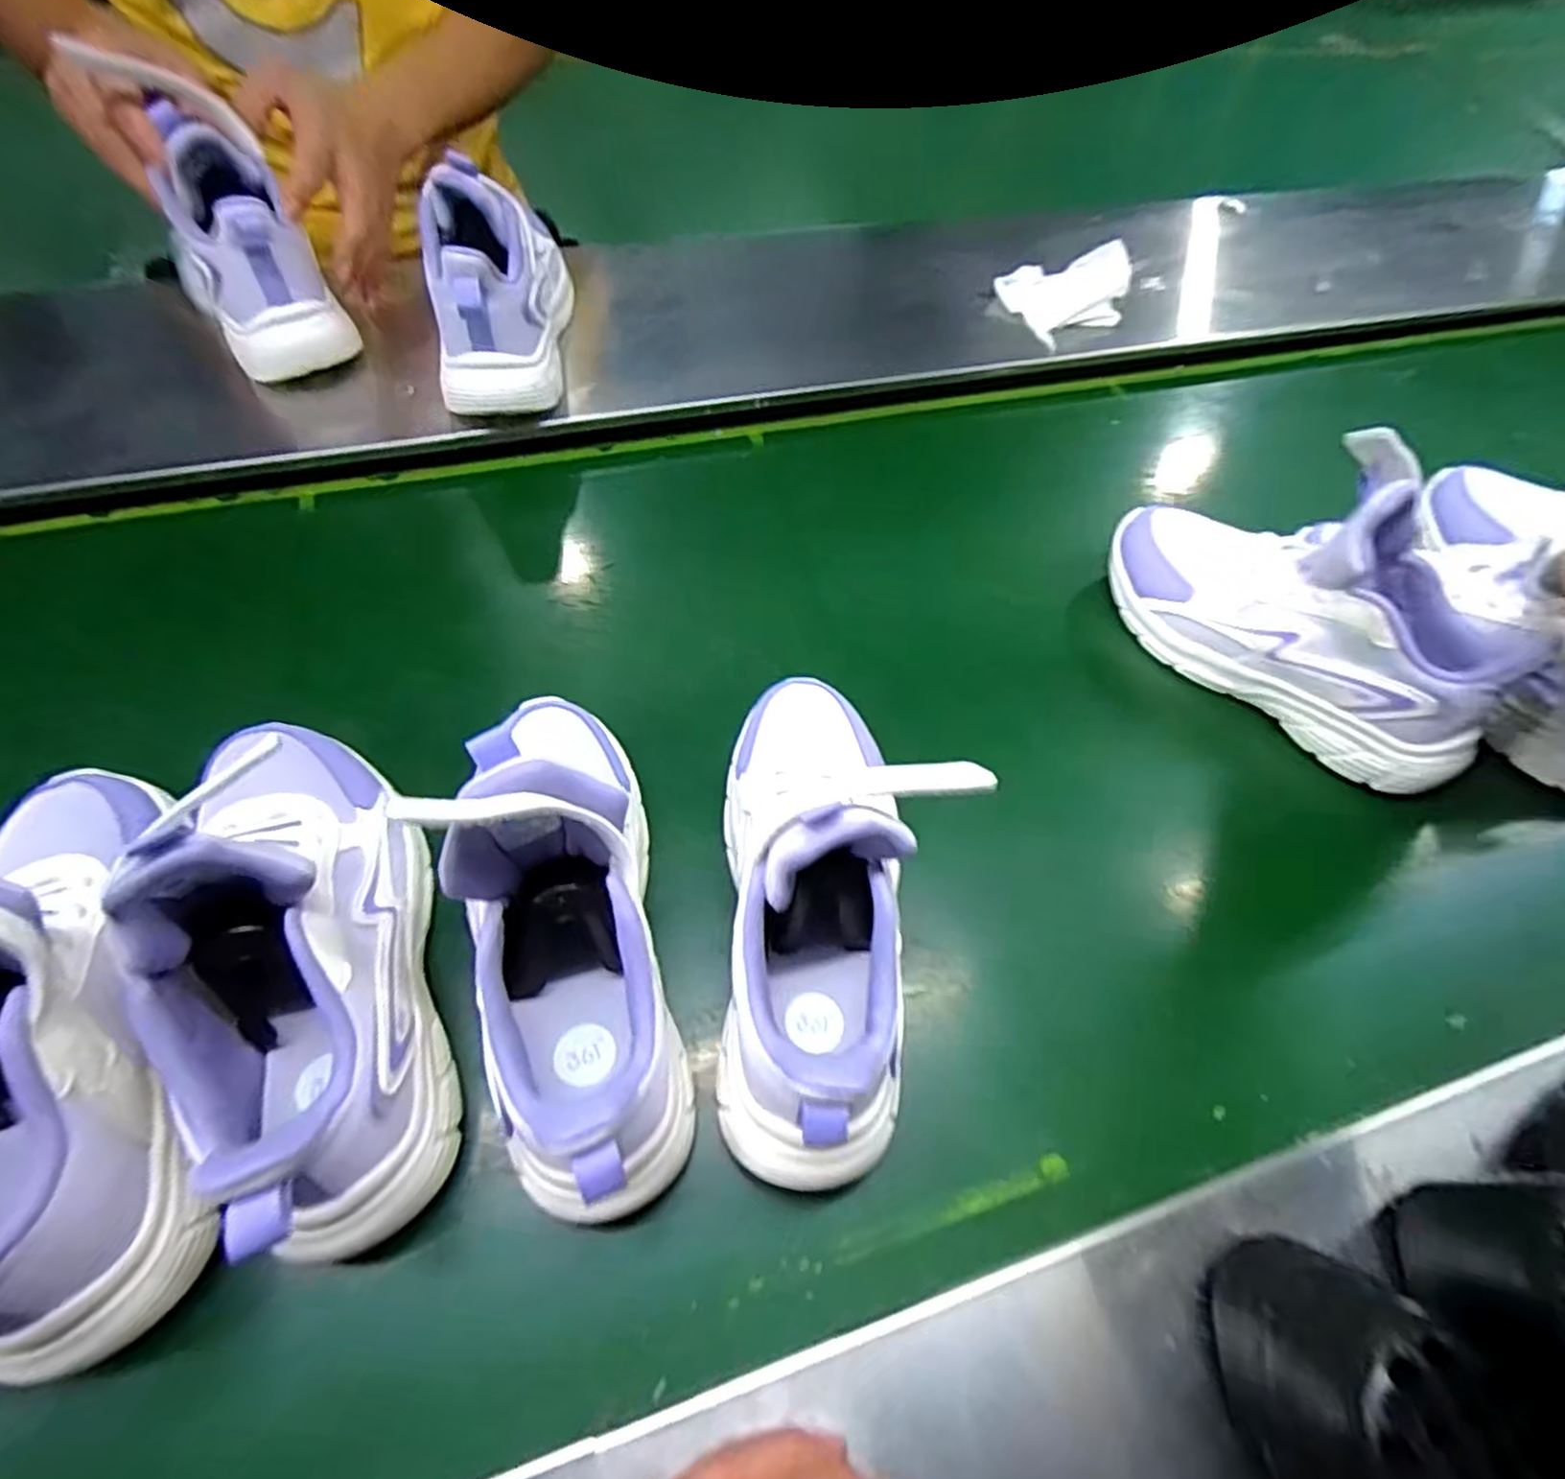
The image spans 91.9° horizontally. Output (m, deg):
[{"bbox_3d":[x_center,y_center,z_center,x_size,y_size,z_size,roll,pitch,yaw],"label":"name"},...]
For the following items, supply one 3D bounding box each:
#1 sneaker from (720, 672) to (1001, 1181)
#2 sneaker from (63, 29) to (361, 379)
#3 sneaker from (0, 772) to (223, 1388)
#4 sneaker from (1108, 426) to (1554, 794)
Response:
[{"bbox_3d":[0.024,0.061,0.346,0.088,0.147,0.230,7,58,-1],"label":"sneaker"},{"bbox_3d":[-0.363,-0.336,0.509,0.087,0.163,0.079,-24,19,-18],"label":"sneaker"},{"bbox_3d":[-0.290,0.090,0.261,0.076,0.150,0.227,-27,64,-19],"label":"sneaker"},{"bbox_3d":[0.324,-0.085,0.455,0.243,0.139,0.076,39,64,18],"label":"sneaker"}]

